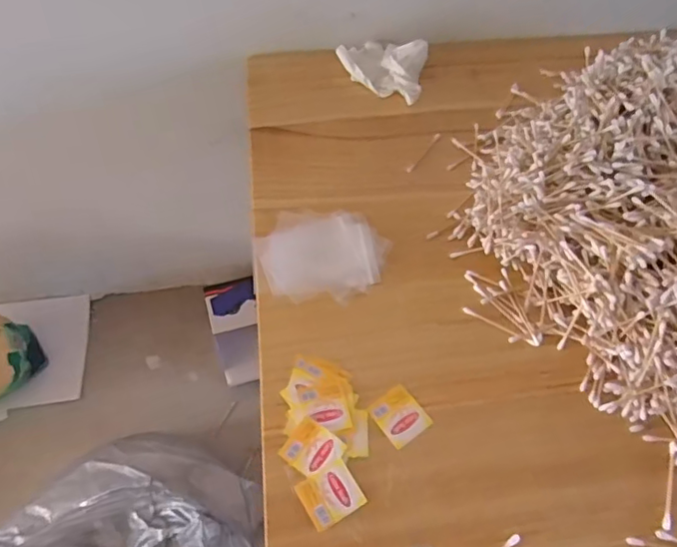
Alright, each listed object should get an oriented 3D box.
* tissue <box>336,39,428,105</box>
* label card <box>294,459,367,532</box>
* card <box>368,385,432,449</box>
[{"bbox_3d":[0.063,-0.278,0.741,0.127,0.043,0.086,27,59,17],"label":"tissue"},{"bbox_3d":[-0.006,0.178,0.449,0.045,0.004,0.040,-25,59,-17],"label":"label card"},{"bbox_3d":[0.055,0.125,0.489,0.041,0.005,0.045,-31,62,-21],"label":"card"}]

